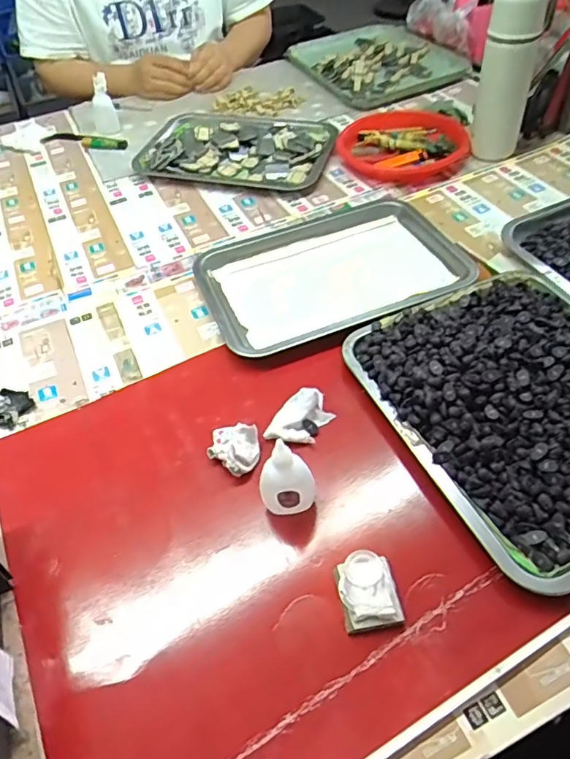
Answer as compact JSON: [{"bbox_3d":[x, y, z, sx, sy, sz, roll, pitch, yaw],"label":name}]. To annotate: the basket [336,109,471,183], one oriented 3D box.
[{"bbox_3d":[0.183,-0.383,0.876,0.175,0.043,0.204,-33,56,-22],"label":"basket"}]

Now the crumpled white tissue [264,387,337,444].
[{"bbox_3d":[0.014,0.038,0.527,0.045,0.025,0.061,28,57,23],"label":"crumpled white tissue"}]

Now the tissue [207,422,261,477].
[{"bbox_3d":[-0.048,0.067,0.507,0.047,0.028,0.046,-3,50,1],"label":"tissue"}]

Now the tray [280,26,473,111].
[{"bbox_3d":[0.182,-0.657,1.095,0.269,0.033,0.367,-22,52,-8],"label":"tray"}]

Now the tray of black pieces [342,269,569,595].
[{"bbox_3d":[0.233,0.018,0.515,0.256,0.062,0.311,-22,53,-14],"label":"tray of black pieces"}]

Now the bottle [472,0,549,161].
[{"bbox_3d":[0.316,-0.439,0.769,0.076,0.216,0.071,9,52,10],"label":"bottle"}]

